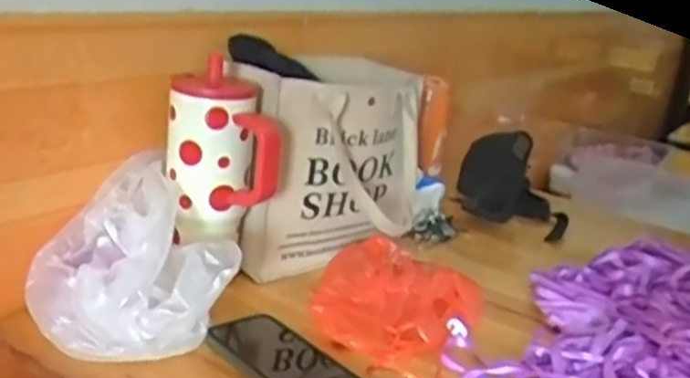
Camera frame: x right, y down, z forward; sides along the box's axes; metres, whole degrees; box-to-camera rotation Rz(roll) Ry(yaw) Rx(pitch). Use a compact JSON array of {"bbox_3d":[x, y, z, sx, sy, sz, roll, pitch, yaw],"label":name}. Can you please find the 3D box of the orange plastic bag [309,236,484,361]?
[{"bbox_3d":[0.045,0.106,0.726,0.146,0.041,0.171,19,23,32],"label":"orange plastic bag"}]

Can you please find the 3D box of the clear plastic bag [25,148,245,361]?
[{"bbox_3d":[-0.196,0.070,0.650,0.164,0.123,0.224,-5,22,-30],"label":"clear plastic bag"}]

